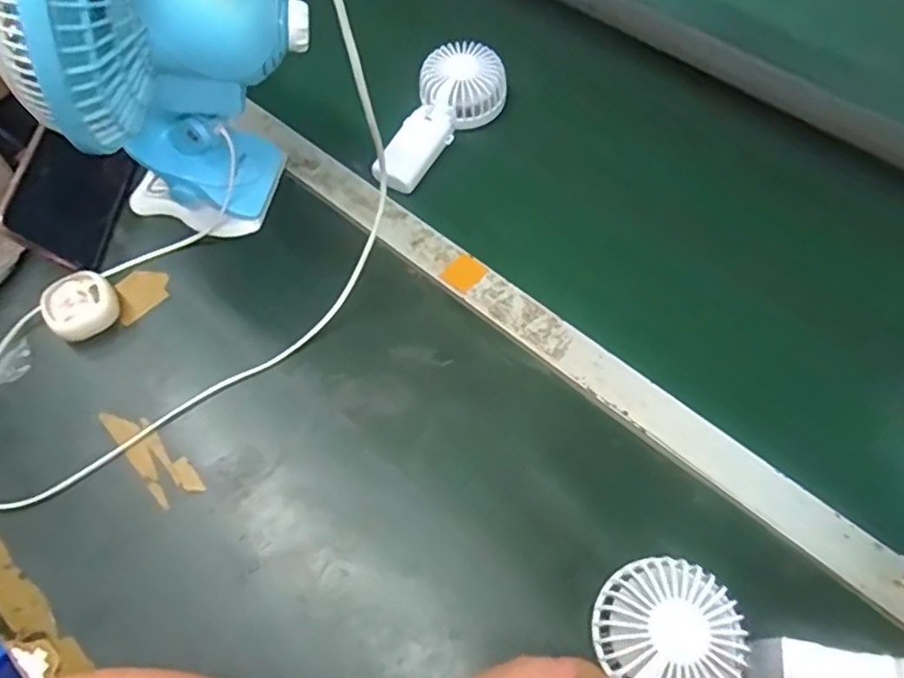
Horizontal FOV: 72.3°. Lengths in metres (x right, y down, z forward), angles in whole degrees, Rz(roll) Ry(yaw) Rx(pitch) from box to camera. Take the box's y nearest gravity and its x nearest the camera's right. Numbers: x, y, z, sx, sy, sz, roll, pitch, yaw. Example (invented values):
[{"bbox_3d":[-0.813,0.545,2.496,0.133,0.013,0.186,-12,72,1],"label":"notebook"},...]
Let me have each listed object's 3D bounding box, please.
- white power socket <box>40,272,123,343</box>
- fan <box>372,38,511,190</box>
[{"bbox_3d":[-0.313,-0.028,0.525,0.054,0.031,0.052,-37,67,-19],"label":"white power socket"},{"bbox_3d":[-0.009,-0.217,0.609,0.083,0.039,0.179,20,63,11],"label":"fan"}]

